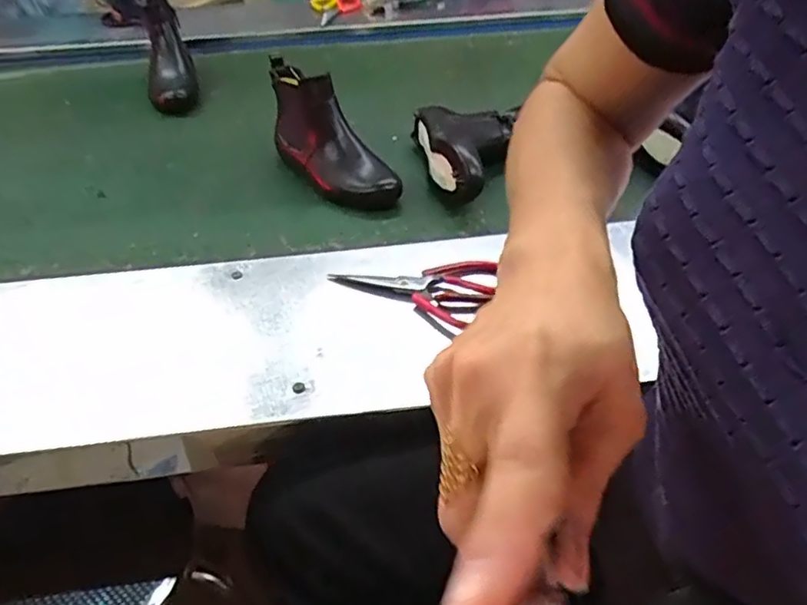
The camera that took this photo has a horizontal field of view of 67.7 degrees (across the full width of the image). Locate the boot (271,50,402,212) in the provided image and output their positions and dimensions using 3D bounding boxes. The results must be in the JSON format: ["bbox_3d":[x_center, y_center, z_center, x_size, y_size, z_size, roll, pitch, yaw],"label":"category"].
[{"bbox_3d":[-0.109,-0.220,0.813,0.072,0.109,0.249,-32,75,-30],"label":"boot"}]

